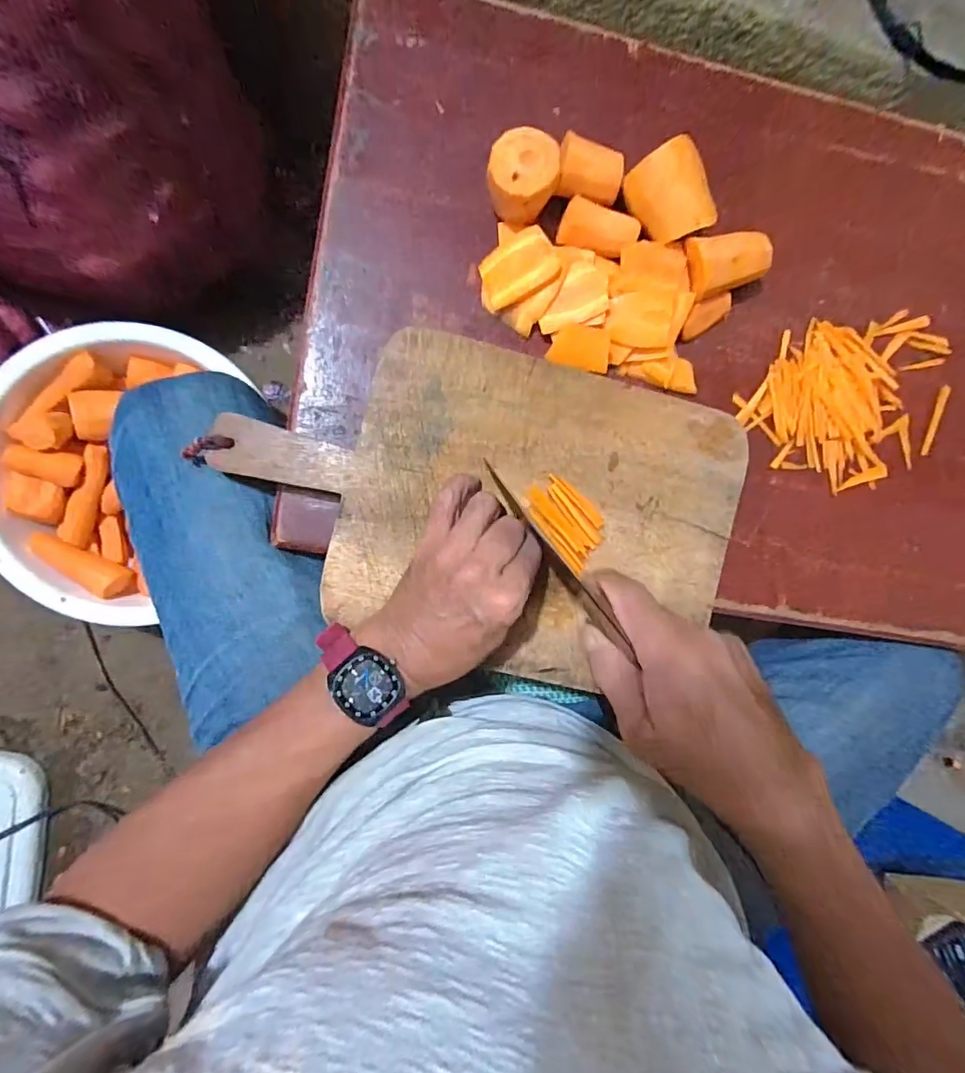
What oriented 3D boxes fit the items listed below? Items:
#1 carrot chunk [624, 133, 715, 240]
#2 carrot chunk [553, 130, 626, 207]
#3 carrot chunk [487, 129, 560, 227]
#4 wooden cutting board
[{"bbox_3d":[0.142,-0.255,0.387,0.044,0.051,0.062,-34,94,-5],"label":"carrot chunk"},{"bbox_3d":[0.081,-0.277,0.390,0.049,0.026,0.039,7,90,-6],"label":"carrot chunk"},{"bbox_3d":[0.027,-0.262,0.375,0.045,0.045,0.051,44,86,-5],"label":"carrot chunk"},{"bbox_3d":[0.005,-0.032,0.383,0.379,0.024,0.243,14,89,-9],"label":"wooden cutting board"}]

